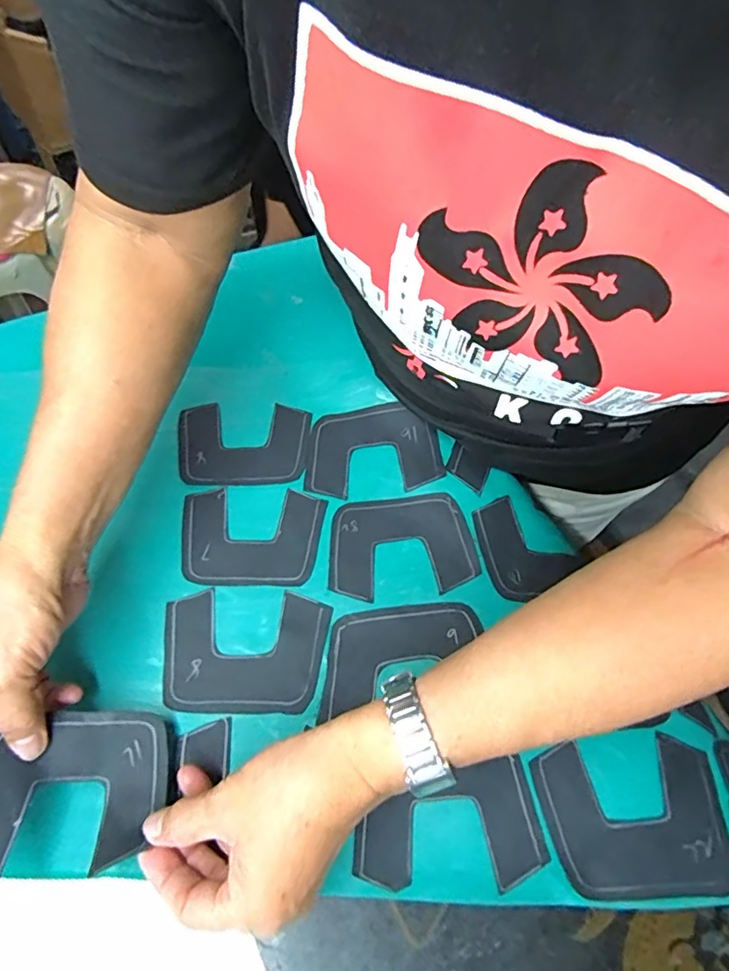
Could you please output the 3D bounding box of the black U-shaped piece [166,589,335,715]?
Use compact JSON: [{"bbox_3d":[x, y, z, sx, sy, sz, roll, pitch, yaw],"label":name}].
[{"bbox_3d":[-0.078,0.109,0.358,0.105,0.005,0.075,1,59,-1],"label":"black U-shaped piece"}]

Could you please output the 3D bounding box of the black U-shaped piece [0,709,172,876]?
[{"bbox_3d":[-0.160,0.162,0.294,0.101,0.006,0.076,7,52,-17],"label":"black U-shaped piece"}]

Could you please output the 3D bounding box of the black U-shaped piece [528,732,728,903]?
[{"bbox_3d":[0.154,0.187,0.310,0.102,0.016,0.076,-4,59,-4],"label":"black U-shaped piece"}]

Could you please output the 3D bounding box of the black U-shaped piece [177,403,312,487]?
[{"bbox_3d":[-0.097,-0.033,0.441,0.102,0.006,0.074,0,65,-6],"label":"black U-shaped piece"}]

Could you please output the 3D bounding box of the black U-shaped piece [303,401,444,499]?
[{"bbox_3d":[0.005,-0.031,0.437,0.107,0.011,0.077,-6,59,-6],"label":"black U-shaped piece"}]

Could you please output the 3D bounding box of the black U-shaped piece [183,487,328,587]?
[{"bbox_3d":[-0.083,0.037,0.400,0.101,0.004,0.075,2,59,-1],"label":"black U-shaped piece"}]

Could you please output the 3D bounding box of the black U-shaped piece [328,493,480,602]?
[{"bbox_3d":[0.026,0.043,0.400,0.104,0.004,0.075,-6,62,-3],"label":"black U-shaped piece"}]

